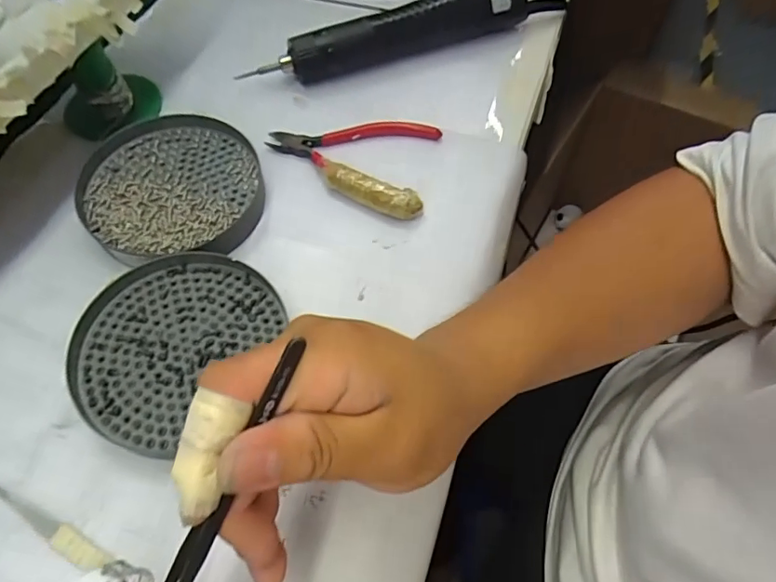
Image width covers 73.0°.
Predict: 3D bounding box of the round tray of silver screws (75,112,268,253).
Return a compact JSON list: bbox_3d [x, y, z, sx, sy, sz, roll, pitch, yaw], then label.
[{"bbox_3d":[-0.140,-0.069,0.342,0.112,0.016,0.107,0,60,0],"label":"round tray of silver screws"}]

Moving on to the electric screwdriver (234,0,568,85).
[{"bbox_3d":[0.022,-0.210,0.412,0.260,0.032,0.032,-20,62,-12],"label":"electric screwdriver"}]

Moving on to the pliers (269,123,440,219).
[{"bbox_3d":[-0.027,-0.092,0.365,0.114,0.018,0.081,11,61,6],"label":"pliers"}]

